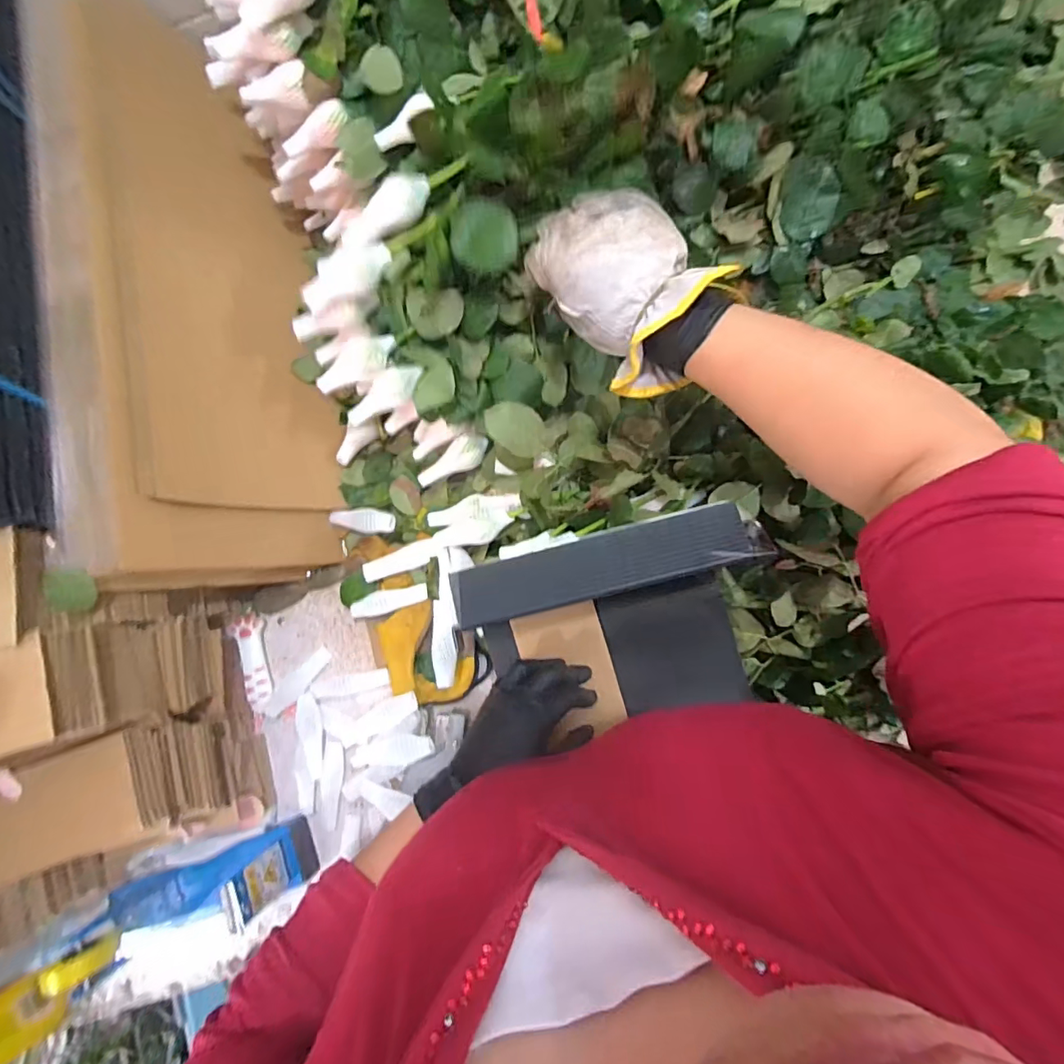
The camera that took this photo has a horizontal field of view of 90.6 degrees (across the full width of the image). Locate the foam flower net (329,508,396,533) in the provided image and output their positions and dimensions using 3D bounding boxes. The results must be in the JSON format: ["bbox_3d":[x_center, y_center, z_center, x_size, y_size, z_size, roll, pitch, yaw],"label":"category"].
[{"bbox_3d":[-0.188,-0.013,0.581,0.090,0.013,0.026,4,83,25],"label":"foam flower net"}]

